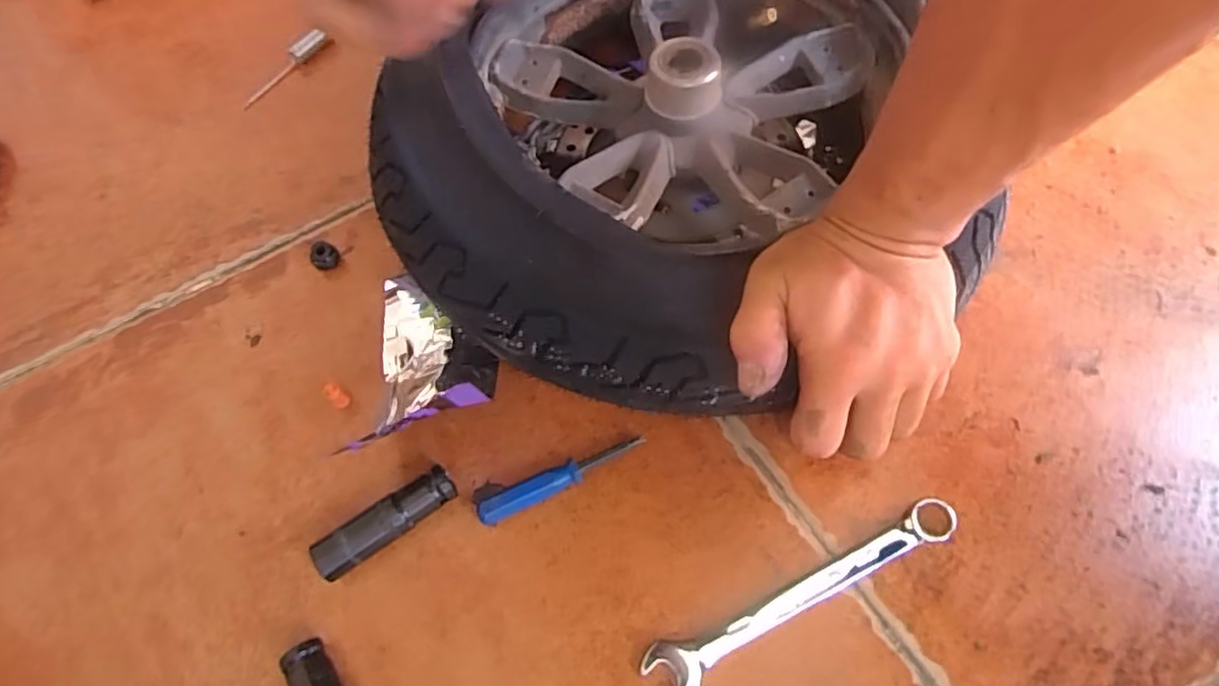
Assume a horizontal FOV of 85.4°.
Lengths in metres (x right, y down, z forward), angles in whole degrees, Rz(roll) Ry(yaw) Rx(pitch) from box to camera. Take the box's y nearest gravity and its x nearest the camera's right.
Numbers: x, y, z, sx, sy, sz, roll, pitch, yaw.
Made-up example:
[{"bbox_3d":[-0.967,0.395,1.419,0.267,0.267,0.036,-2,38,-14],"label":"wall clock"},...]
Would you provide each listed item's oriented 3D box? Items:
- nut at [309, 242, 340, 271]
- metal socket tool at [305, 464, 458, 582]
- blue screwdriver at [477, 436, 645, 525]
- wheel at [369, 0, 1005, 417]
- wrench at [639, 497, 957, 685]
[{"bbox_3d":[-0.191,-0.058,0.443,0.017,0.016,0.016,-1,63,3],"label":"nut"},{"bbox_3d":[-0.116,0.094,0.346,0.076,0.022,0.018,-33,66,-13],"label":"metal socket tool"},{"bbox_3d":[-0.025,0.073,0.358,0.094,0.013,0.014,-24,64,-8],"label":"blue screwdriver"},{"bbox_3d":[0.031,-0.116,0.404,0.316,0.098,0.318,-1,63,3],"label":"wheel"},{"bbox_3d":[0.096,0.122,0.326,0.170,0.009,0.025,-27,65,-10],"label":"wrench"}]

